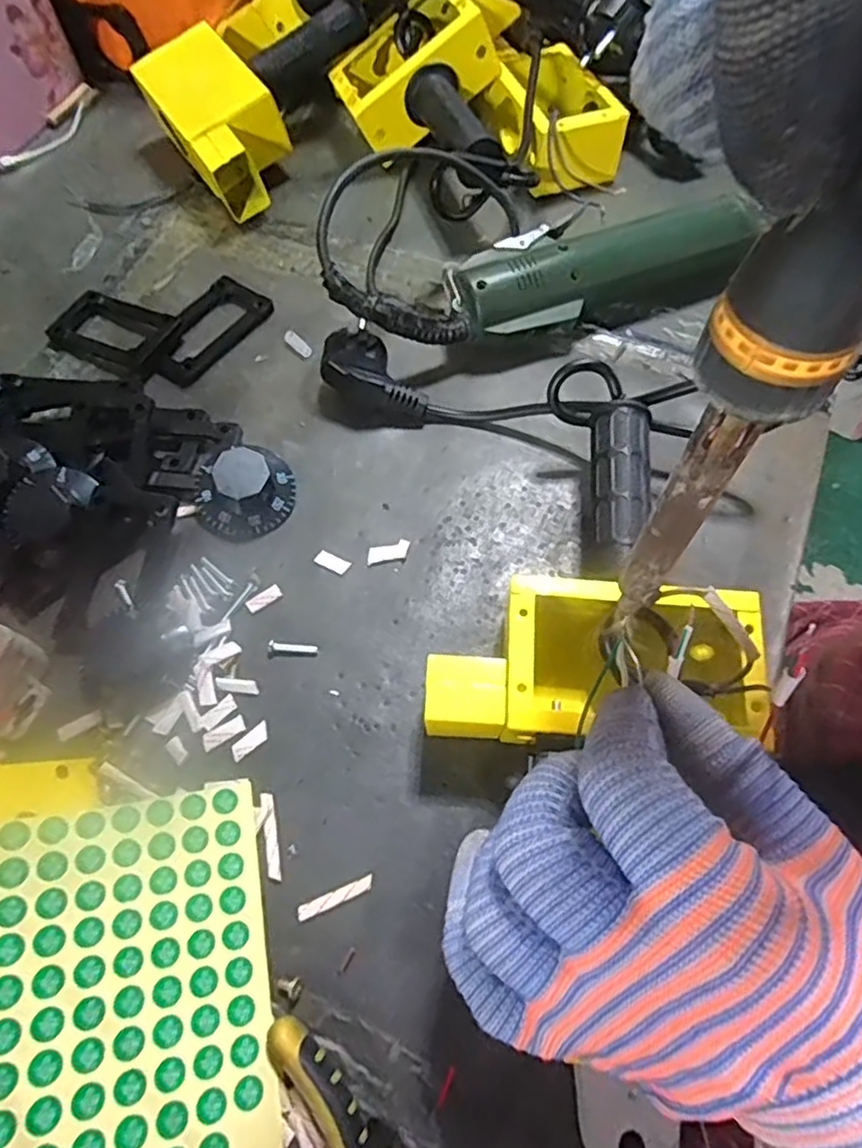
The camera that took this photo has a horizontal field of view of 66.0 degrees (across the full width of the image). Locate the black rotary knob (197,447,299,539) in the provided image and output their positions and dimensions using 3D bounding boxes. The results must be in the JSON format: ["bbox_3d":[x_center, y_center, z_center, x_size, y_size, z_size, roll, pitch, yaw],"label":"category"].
[{"bbox_3d":[-0.094,-0.043,0.328,0.049,0.028,0.044,-24,65,-11],"label":"black rotary knob"}]

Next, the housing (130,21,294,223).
[{"bbox_3d":[-0.139,-0.299,0.444,0.070,0.057,0.126,-27,66,-12],"label":"housing"}]

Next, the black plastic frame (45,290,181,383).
[{"bbox_3d":[-0.188,-0.143,0.392,0.076,0.007,0.048,26,66,13],"label":"black plastic frame"}]

